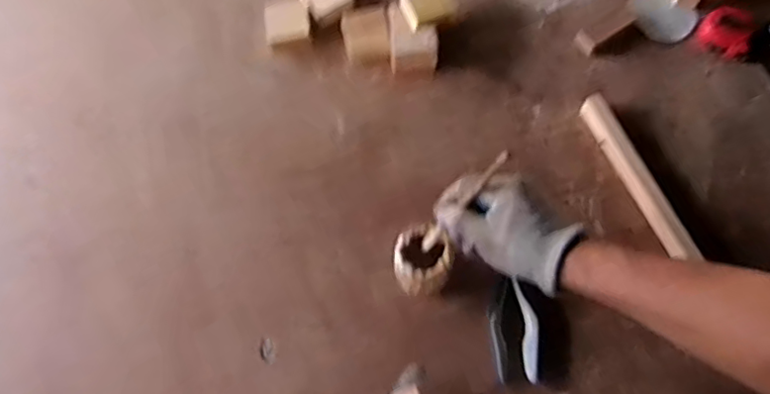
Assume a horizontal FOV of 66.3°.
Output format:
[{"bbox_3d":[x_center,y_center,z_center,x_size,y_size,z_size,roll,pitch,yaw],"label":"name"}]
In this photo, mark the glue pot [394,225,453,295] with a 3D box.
[{"bbox_3d":[0.043,0.080,0.707,0.064,0.104,0.067,-1,72,2],"label":"glue pot"}]

